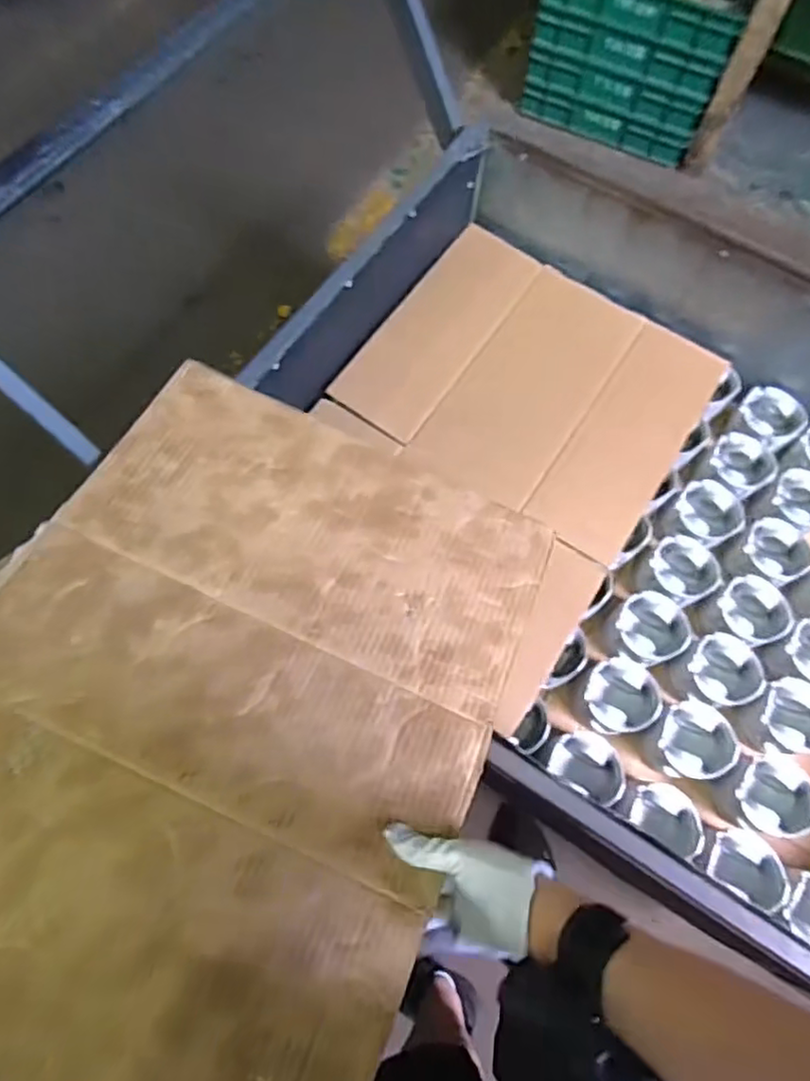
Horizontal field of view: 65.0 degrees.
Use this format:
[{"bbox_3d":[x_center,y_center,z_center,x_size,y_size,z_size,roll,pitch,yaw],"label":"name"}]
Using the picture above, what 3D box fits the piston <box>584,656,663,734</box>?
[{"bbox_3d":[0.286,0.209,0.853,0.099,0.067,0.092,0,69,-1],"label":"piston"}]

